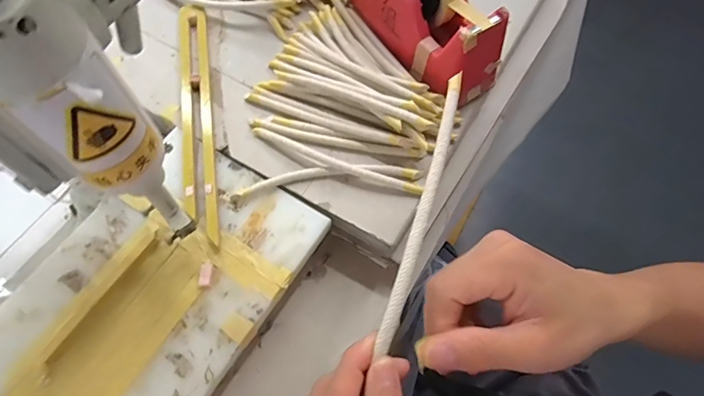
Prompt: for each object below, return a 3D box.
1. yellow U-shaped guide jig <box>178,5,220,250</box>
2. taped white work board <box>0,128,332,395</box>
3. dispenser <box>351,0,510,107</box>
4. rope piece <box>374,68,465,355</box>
[{"bbox_3d":[-0.169,-0.095,0.477,0.034,0.014,0.306,-9,65,-6],"label":"yellow U-shaped guide jig"},{"bbox_3d":[-0.183,0.084,0.398,0.201,0.017,0.299,31,66,13],"label":"taped white work board"},{"bbox_3d":[0.071,-0.207,0.463,0.067,0.111,0.202,-32,69,-15],"label":"dispenser"},{"bbox_3d":[0.049,-0.002,0.289,0.011,0.012,0.202,17,67,6],"label":"rope piece"}]

